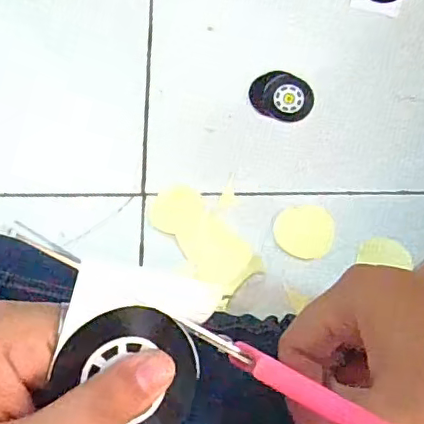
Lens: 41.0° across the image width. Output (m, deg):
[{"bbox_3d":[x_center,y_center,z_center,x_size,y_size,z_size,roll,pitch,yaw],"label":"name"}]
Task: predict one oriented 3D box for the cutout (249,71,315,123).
[{"bbox_3d":[0.067,-0.111,0.541,0.060,0.004,0.048,20,74,8],"label":"cutout"}]

